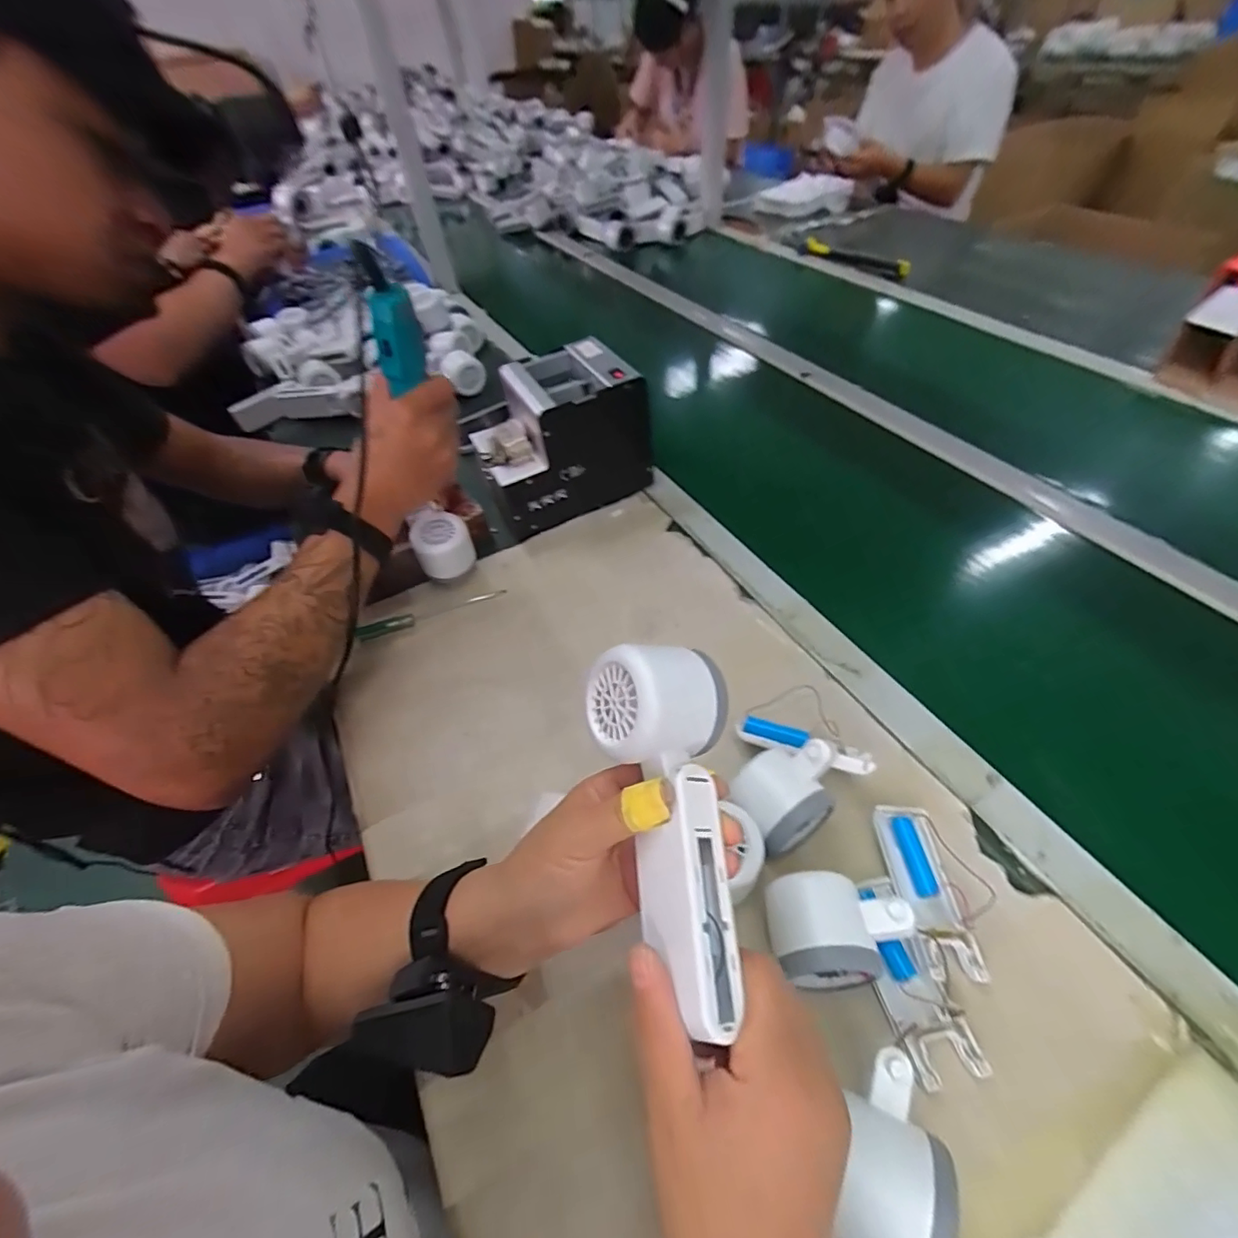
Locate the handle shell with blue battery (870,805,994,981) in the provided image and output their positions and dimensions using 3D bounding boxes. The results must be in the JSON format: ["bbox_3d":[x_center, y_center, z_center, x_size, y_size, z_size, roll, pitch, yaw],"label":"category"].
[{"bbox_3d":[0.206,0.179,0.367,0.037,0.013,0.104,-6,49,1],"label":"handle shell with blue battery"}]

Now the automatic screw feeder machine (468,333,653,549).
[{"bbox_3d":[-0.071,-0.205,0.639,0.184,0.157,0.123,-21,50,-12],"label":"automatic screw feeder machine"}]

